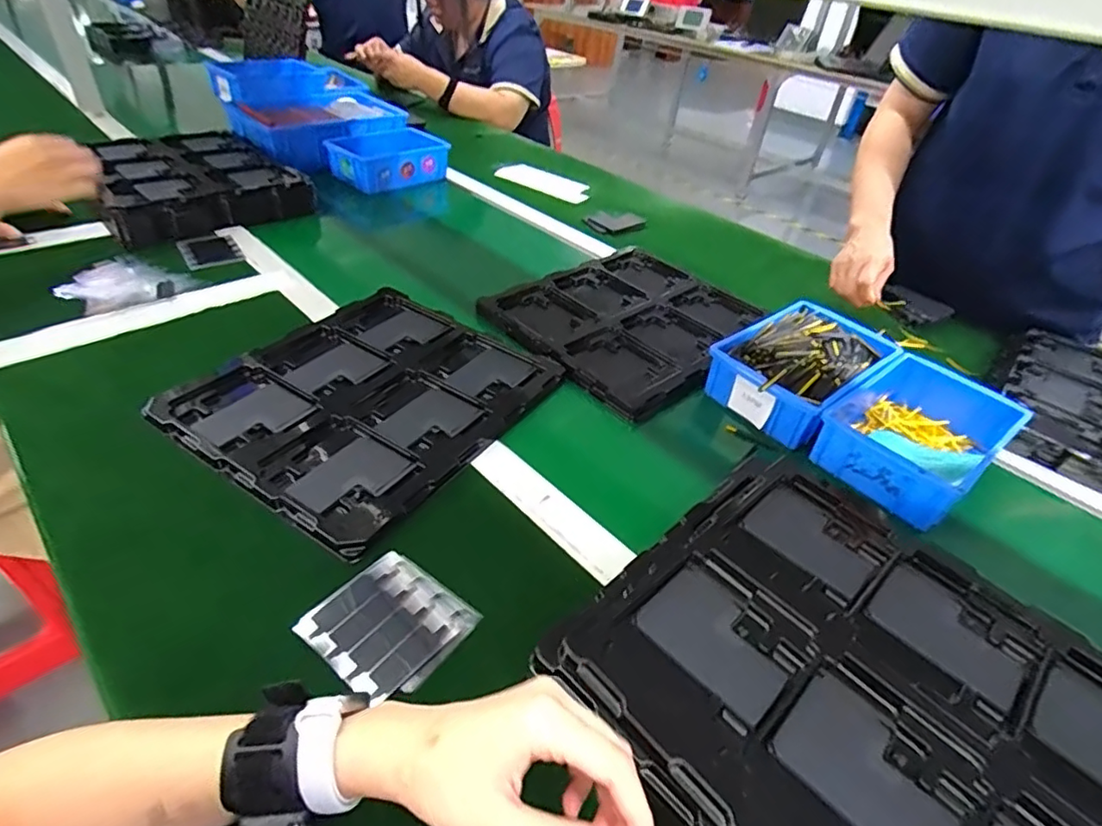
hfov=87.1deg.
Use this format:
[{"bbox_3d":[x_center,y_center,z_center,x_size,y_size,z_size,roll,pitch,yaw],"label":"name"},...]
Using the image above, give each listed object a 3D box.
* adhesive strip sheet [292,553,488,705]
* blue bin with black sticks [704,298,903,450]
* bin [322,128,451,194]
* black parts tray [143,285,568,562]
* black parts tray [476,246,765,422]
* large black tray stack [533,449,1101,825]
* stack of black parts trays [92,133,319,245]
[{"bbox_3d":[-0.115,0.150,0.416,0.094,0.007,0.094,30,45,25],"label":"adhesive strip sheet"},{"bbox_3d":[0.295,-0.055,0.674,0.212,0.059,0.134,-24,49,-32],"label":"blue bin with black sticks"},{"bbox_3d":[-0.305,-0.468,1.081,0.205,0.071,0.124,-25,51,-33],"label":"bin"},{"bbox_3d":[-0.181,-0.023,0.599,0.273,0.018,0.314,26,43,22],"label":"black parts tray"},{"bbox_3d":[0.116,-0.121,0.780,0.347,0.040,0.280,-27,50,-34],"label":"black parts tray"},{"bbox_3d":[0.205,0.191,0.368,0.294,0.068,0.331,-29,51,-36],"label":"large black tray stack"},{"bbox_3d":[-0.549,-0.353,0.901,0.278,0.067,0.247,-27,52,-35],"label":"stack of black parts trays"}]

